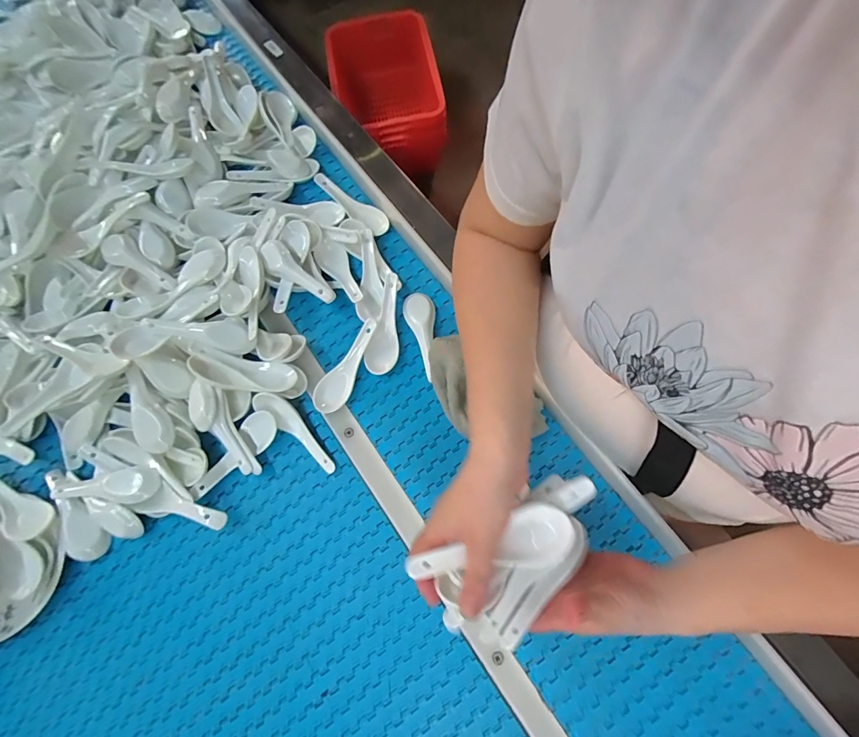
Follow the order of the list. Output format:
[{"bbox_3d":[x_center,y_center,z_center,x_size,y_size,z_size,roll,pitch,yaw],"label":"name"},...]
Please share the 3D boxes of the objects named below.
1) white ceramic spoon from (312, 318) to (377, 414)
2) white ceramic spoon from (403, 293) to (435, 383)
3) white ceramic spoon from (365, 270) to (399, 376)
[{"bbox_3d":[-0.100,-0.003,0.485,0.034,0.037,0.119,27,75,11],"label":"white ceramic spoon"},{"bbox_3d":[-0.008,-0.046,0.502,0.038,0.022,0.115,-11,72,-1],"label":"white ceramic spoon"},{"bbox_3d":[-0.050,-0.051,0.497,0.034,0.040,0.119,14,73,7],"label":"white ceramic spoon"}]

